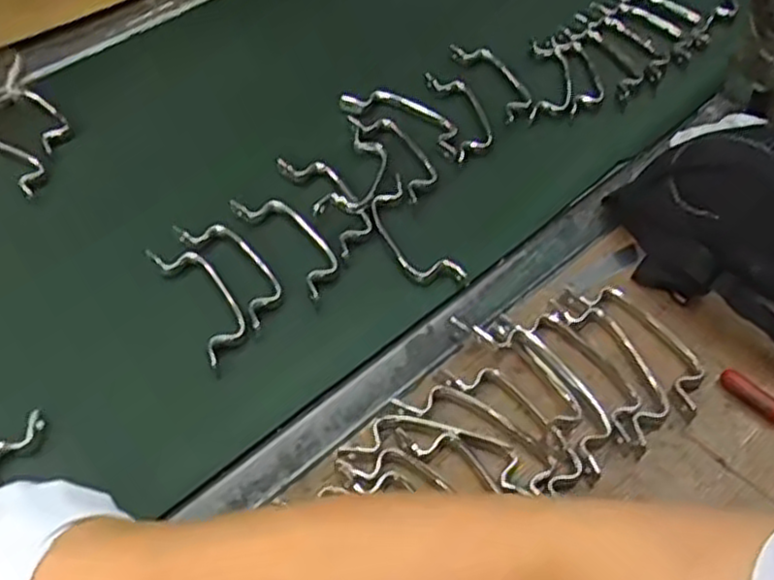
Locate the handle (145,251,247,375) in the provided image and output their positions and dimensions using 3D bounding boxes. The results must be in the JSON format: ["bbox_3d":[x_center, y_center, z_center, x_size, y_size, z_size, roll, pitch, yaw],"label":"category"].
[{"bbox_3d":[-0.142,0.007,0.581,0.040,0.011,0.129,-26,56,-21],"label":"handle"}]

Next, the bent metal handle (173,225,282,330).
[{"bbox_3d":[-0.123,-0.021,0.602,0.041,0.007,0.124,-32,58,-24],"label":"bent metal handle"}]

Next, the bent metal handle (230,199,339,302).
[{"bbox_3d":[-0.081,-0.045,0.619,0.038,0.015,0.127,-31,58,-23],"label":"bent metal handle"}]

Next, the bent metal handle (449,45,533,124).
[{"bbox_3d":[0.114,-0.215,0.767,0.049,0.017,0.140,-16,53,-14],"label":"bent metal handle"}]

